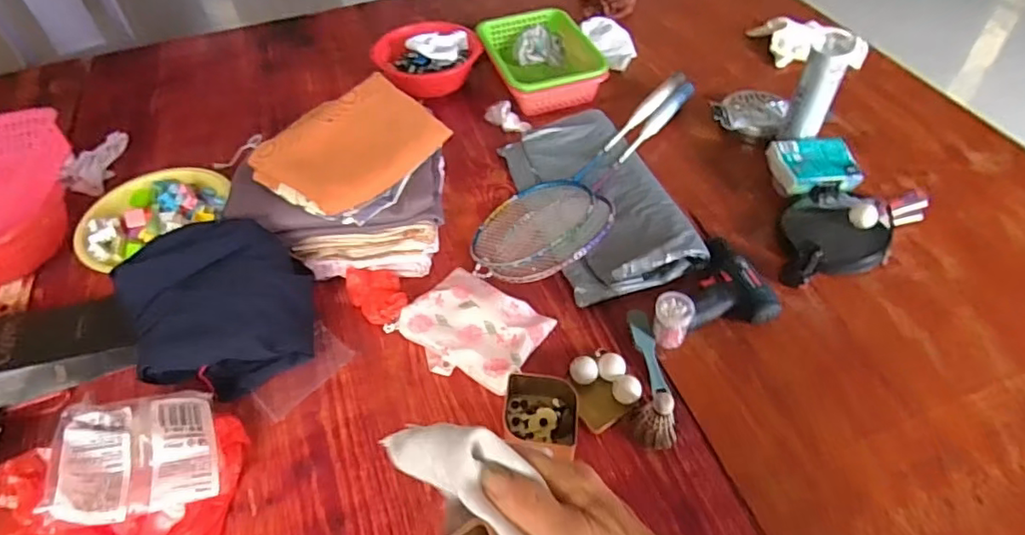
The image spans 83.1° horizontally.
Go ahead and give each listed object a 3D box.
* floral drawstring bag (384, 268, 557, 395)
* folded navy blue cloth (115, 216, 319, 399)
[{"bbox_3d":[-0.065,0.088,0.879,0.212,0.038,0.166,25,55,21],"label":"floral drawstring bag"},{"bbox_3d":[-0.405,0.055,0.811,0.229,0.059,0.234,-20,81,-14],"label":"folded navy blue cloth"}]

